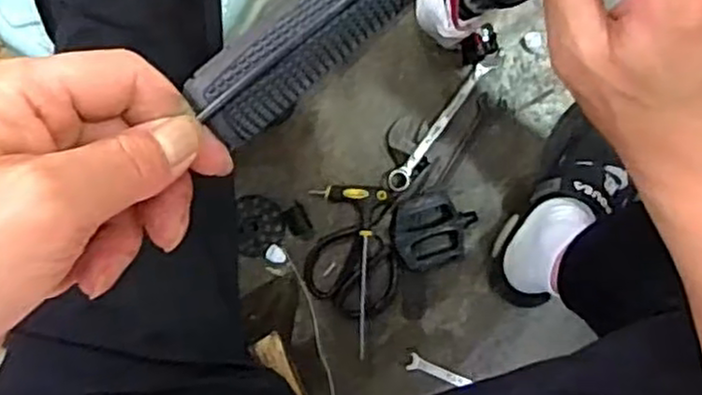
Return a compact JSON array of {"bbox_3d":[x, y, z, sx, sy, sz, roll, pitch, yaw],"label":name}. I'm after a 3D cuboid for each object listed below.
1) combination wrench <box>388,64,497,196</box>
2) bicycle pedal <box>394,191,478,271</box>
[{"bbox_3d":[0.110,-0.087,0.869,0.024,0.016,0.193,38,95,-3],"label":"combination wrench"},{"bbox_3d":[0.103,0.041,0.868,0.100,0.027,0.089,-10,96,2],"label":"bicycle pedal"}]

